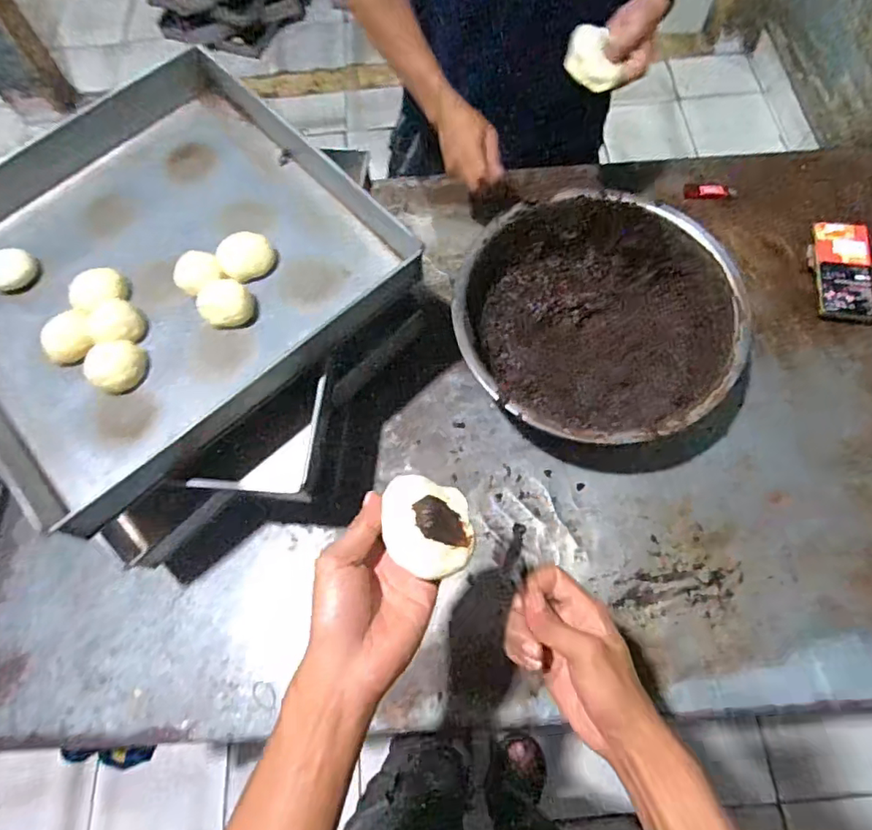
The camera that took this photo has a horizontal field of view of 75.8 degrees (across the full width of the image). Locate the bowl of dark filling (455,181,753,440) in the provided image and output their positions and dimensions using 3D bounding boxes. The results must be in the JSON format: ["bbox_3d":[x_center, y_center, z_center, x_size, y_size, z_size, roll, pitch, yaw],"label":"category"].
[{"bbox_3d":[0.201,-0.115,0.730,0.335,0.107,0.326,-1,71,2],"label":"bowl of dark filling"}]

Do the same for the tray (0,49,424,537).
[{"bbox_3d":[-0.335,-0.185,0.654,0.477,0.066,0.487,41,75,17],"label":"tray"}]

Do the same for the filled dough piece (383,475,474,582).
[{"bbox_3d":[-0.006,0.079,0.400,0.063,0.035,0.068,-1,71,2],"label":"filled dough piece"}]

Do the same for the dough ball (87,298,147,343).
[{"bbox_3d":[-0.355,-0.100,0.624,0.044,0.037,0.047,-1,68,2],"label":"dough ball"}]

